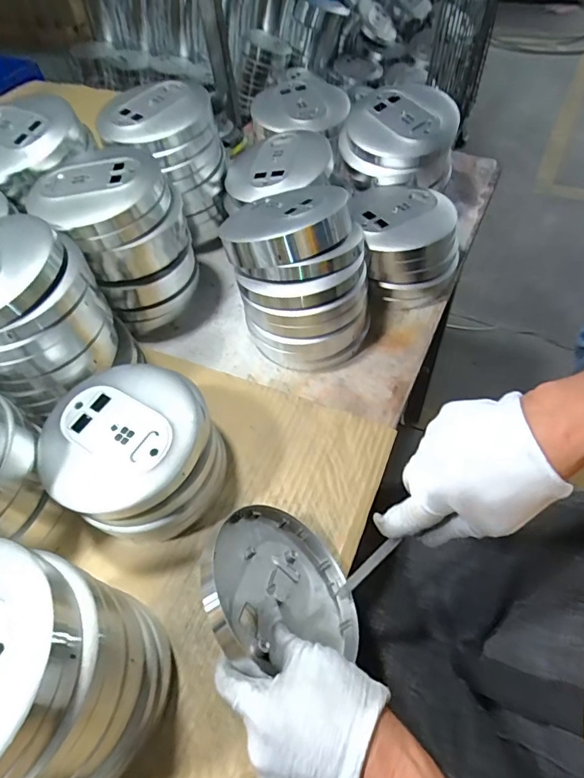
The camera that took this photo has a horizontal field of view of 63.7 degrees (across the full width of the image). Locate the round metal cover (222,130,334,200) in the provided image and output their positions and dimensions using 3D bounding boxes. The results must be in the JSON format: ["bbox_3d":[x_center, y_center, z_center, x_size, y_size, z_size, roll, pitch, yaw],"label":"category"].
[{"bbox_3d":[-0.023,-0.277,0.591,0.132,0.042,0.132,-2,56,4],"label":"round metal cover"}]

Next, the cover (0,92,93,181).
[{"bbox_3d":[-0.308,-0.284,0.533,0.131,0.043,0.131,-2,56,4],"label":"cover"}]

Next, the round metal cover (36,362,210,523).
[{"bbox_3d":[-0.142,0.038,0.394,0.136,0.022,0.129,-2,56,4],"label":"round metal cover"}]

